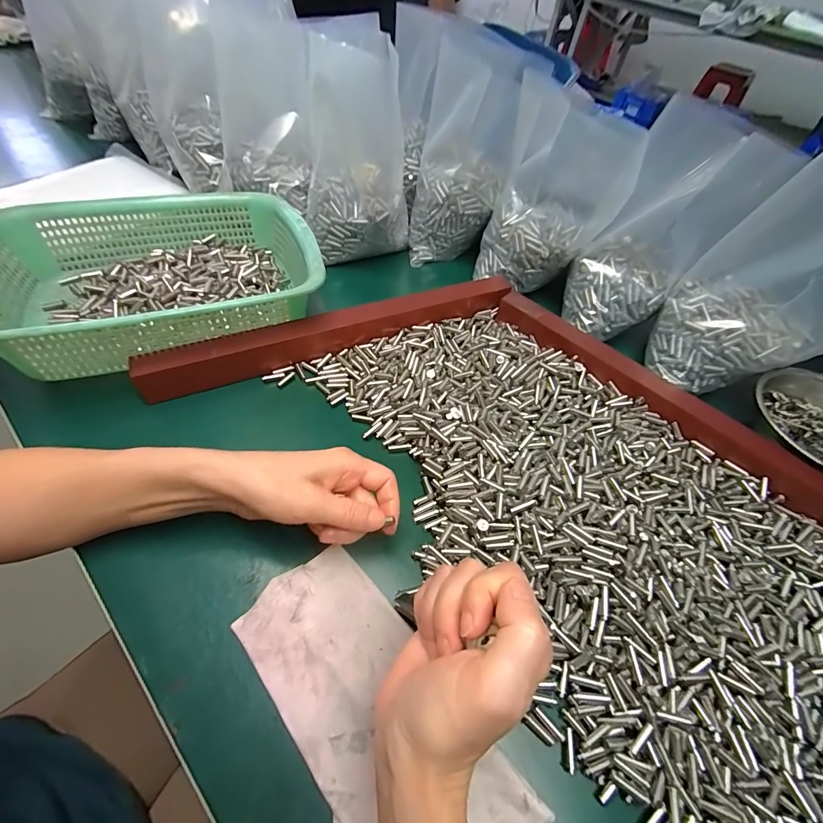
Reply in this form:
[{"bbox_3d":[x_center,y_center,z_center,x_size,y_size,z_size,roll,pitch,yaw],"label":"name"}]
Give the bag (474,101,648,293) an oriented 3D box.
[{"bbox_3d":[0.156,-0.234,0.433,0.131,0.170,0.076,14,53,5],"label":"bag"}]

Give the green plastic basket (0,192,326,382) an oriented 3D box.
[{"bbox_3d":[-0.249,-0.142,0.386,0.297,0.077,0.223,-21,57,-18],"label":"green plastic basket"}]

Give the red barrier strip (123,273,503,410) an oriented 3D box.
[{"bbox_3d":[-0.066,-0.090,0.400,0.391,0.037,0.030,-20,57,-17],"label":"red barrier strip"}]

